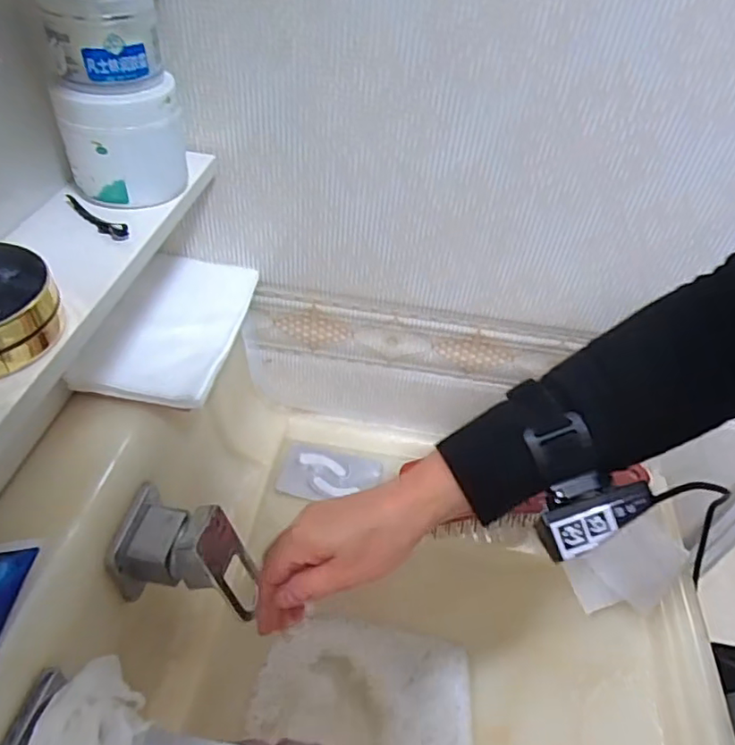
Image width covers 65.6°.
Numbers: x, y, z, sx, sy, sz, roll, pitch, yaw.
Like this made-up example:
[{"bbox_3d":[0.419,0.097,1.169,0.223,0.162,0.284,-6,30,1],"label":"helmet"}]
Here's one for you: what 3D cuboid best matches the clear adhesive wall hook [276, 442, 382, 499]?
[{"bbox_3d":[-0.037,0.100,0.563,0.096,0.006,0.061,10,45,4],"label":"clear adhesive wall hook"}]

